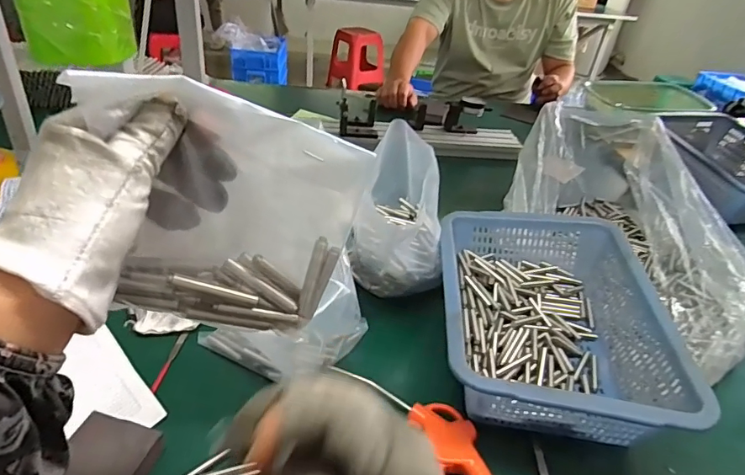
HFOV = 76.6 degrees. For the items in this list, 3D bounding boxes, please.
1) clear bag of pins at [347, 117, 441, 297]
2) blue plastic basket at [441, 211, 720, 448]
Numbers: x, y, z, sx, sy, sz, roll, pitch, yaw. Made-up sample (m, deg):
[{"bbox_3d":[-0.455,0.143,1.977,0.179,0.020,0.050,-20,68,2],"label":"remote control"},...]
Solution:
[{"bbox_3d":[0.032,-0.026,0.572,0.095,0.196,0.124,0,34,-9],"label":"clear bag of pins"},{"bbox_3d":[0.186,0.085,0.528,0.221,0.090,0.313,7,33,2],"label":"blue plastic basket"}]

